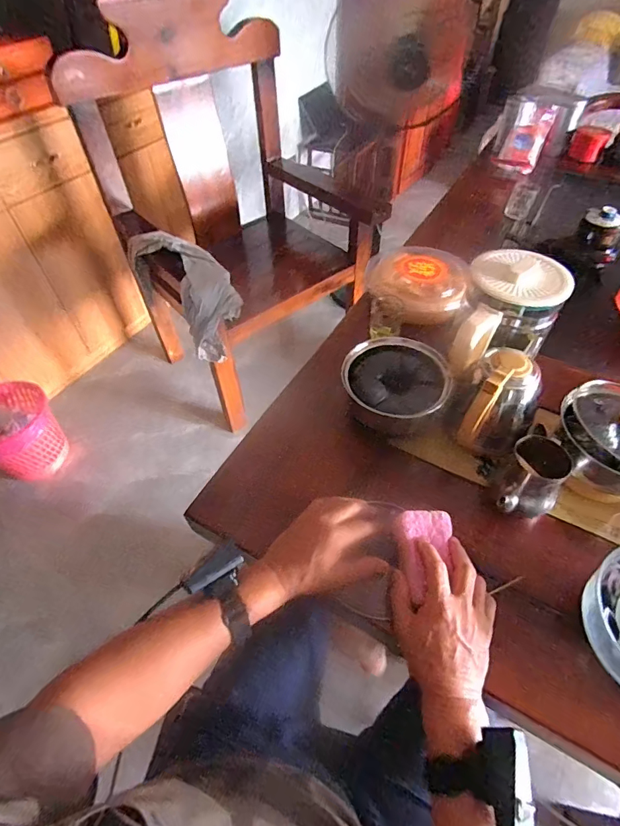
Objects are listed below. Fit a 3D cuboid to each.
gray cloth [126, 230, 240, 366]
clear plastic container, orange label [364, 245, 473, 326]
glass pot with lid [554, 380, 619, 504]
[{"bbox_3d":[-0.332,-0.349,1.178,0.167,0.230,0.345,-32,57,-22],"label":"gray cloth"},{"bbox_3d":[0.220,-0.262,0.838,0.190,0.065,0.179,-4,51,-1],"label":"clear plastic container, orange label"},{"bbox_3d":[0.430,0.033,0.584,0.154,0.130,0.129,32,59,25],"label":"glass pot with lid"}]

